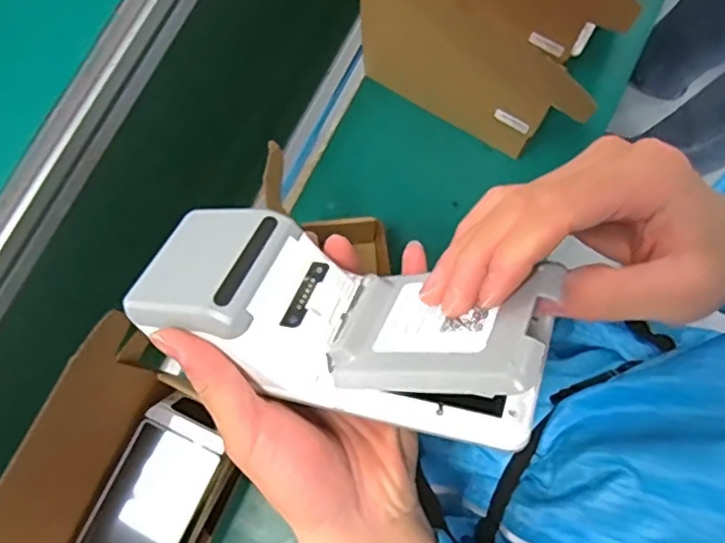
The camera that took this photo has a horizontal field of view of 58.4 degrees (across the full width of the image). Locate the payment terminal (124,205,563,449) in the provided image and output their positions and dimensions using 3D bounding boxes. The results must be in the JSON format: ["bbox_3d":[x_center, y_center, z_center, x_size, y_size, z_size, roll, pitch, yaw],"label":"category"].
[{"bbox_3d":[-0.013,0.021,0.312,0.196,0.052,0.084,18,79,17],"label":"payment terminal"}]

